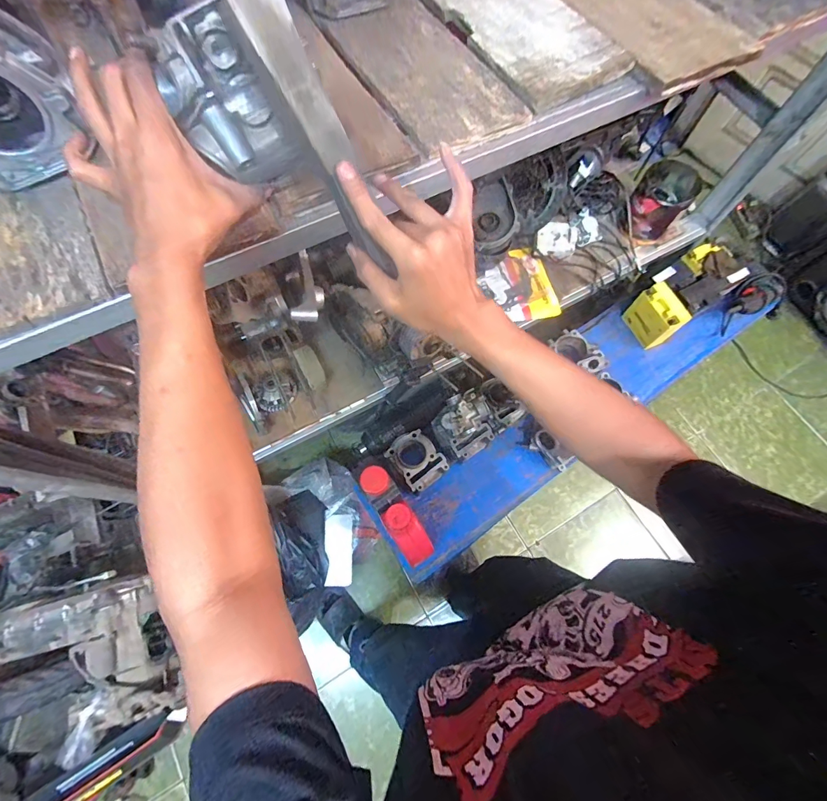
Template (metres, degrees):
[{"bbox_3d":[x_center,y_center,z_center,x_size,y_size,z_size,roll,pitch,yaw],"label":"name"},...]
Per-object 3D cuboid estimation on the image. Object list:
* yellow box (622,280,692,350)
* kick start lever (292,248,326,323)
[{"bbox_3d":[0.630,-0.218,1.015,0.060,0.125,0.128,-25,73,-10],"label":"yellow box"},{"bbox_3d":[-0.216,-0.243,0.820,0.059,0.026,0.175,-1,70,-2],"label":"kick start lever"}]

